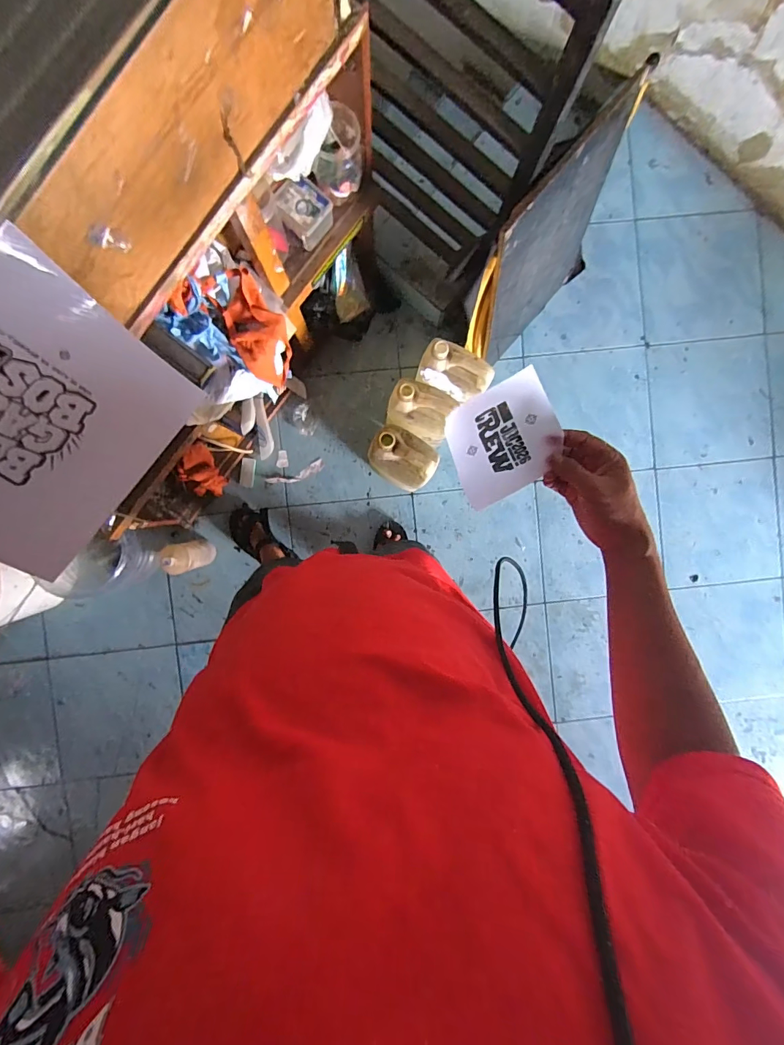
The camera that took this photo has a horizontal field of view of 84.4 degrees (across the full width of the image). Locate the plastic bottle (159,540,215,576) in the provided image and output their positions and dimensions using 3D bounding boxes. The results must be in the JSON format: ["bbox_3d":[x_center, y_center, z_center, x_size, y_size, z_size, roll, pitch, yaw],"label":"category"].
[{"bbox_3d":[-0.600,0.100,1.275,0.082,0.249,0.083,0,92,-2],"label":"plastic bottle"}]

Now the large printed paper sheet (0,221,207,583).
[{"bbox_3d":[-0.262,-0.075,0.318,0.195,0.031,0.160,-56,132,-12],"label":"large printed paper sheet"}]

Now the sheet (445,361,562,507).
[{"bbox_3d":[0.120,-0.094,0.472,0.115,0.018,0.125,-24,72,29],"label":"sheet"}]

